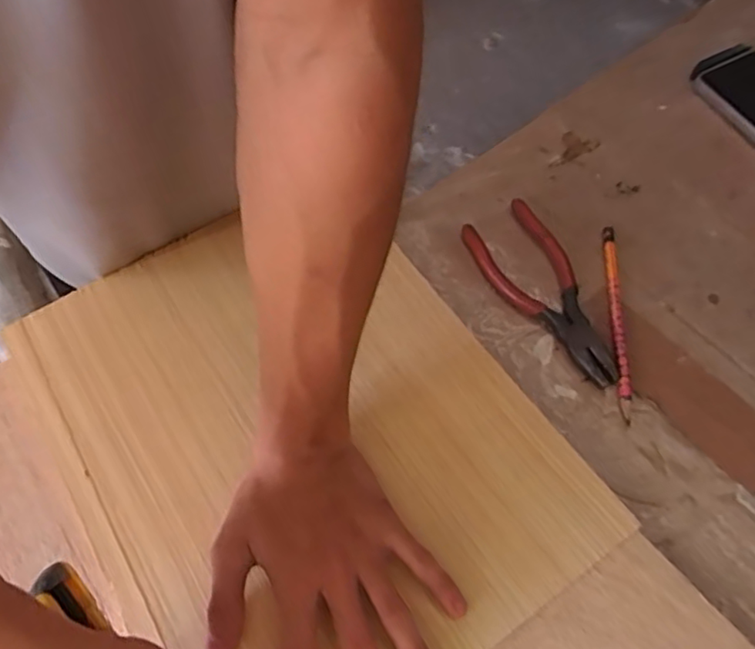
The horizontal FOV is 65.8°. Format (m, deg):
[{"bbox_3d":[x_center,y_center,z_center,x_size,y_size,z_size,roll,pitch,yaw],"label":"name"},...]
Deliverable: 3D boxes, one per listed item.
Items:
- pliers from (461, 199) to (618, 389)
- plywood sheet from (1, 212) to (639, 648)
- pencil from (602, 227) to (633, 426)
[{"bbox_3d":[0.122,-0.024,0.429,0.059,0.010,0.158,-21,62,-10],"label":"pliers"},{"bbox_3d":[-0.057,0.065,0.387,0.279,0.012,0.350,-32,64,-15],"label":"plywood sheet"},{"bbox_3d":[0.172,-0.006,0.418,0.010,0.011,0.152,4,61,4],"label":"pencil"}]

